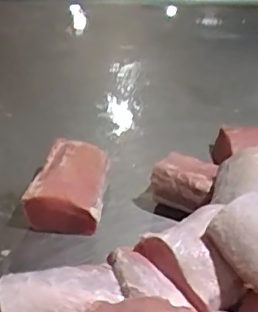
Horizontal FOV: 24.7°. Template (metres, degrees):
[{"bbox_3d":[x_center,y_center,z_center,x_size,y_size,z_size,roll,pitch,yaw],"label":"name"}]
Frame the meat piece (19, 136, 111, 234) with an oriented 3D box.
[{"bbox_3d":[-0.100,0.042,0.985,0.116,0.078,0.183,6,31,2],"label":"meat piece"}]

